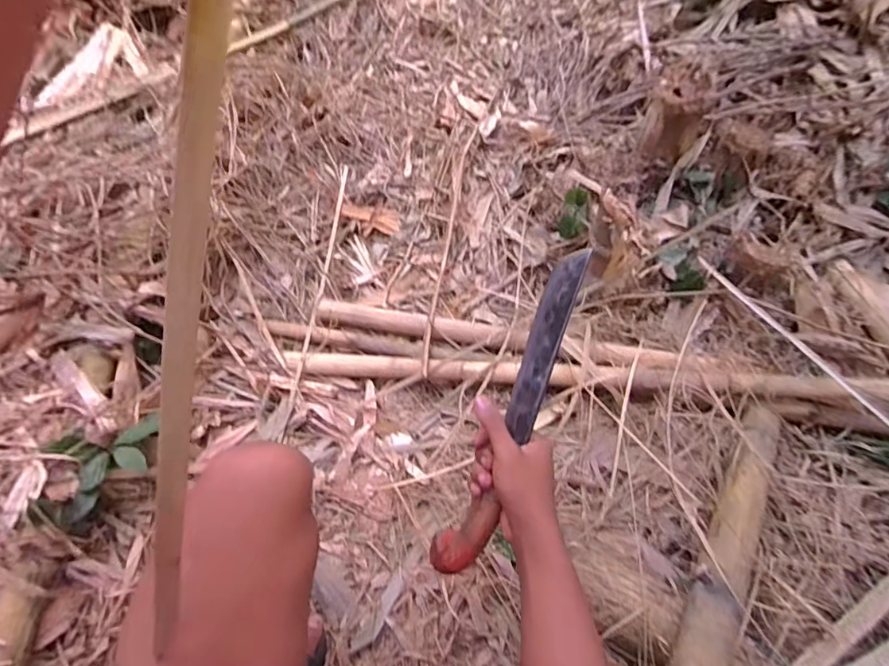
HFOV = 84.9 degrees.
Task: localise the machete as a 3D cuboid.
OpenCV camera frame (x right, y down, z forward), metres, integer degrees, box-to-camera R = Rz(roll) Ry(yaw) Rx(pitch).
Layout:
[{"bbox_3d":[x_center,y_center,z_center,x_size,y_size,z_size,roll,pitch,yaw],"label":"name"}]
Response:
[{"bbox_3d":[0.068,0.081,0.478,0.046,0.027,0.333,22,89,14],"label":"machete"}]

